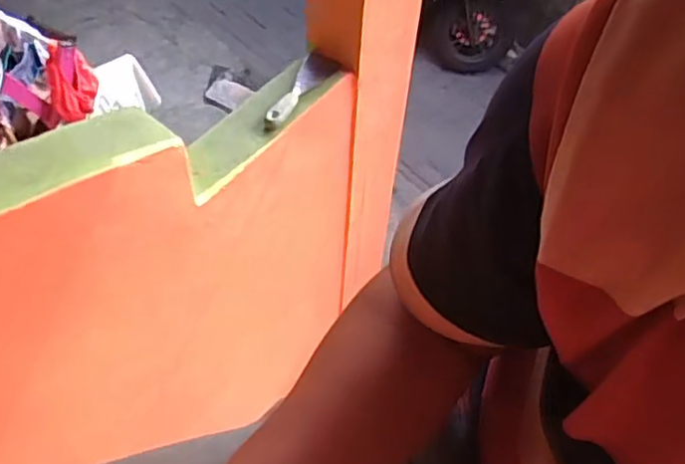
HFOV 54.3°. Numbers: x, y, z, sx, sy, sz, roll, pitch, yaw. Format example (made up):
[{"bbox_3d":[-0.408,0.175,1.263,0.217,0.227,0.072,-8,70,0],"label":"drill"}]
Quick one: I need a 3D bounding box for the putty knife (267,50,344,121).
[{"bbox_3d":[-0.072,-0.243,1.096,0.052,0.024,0.183,31,60,18],"label":"putty knife"}]

